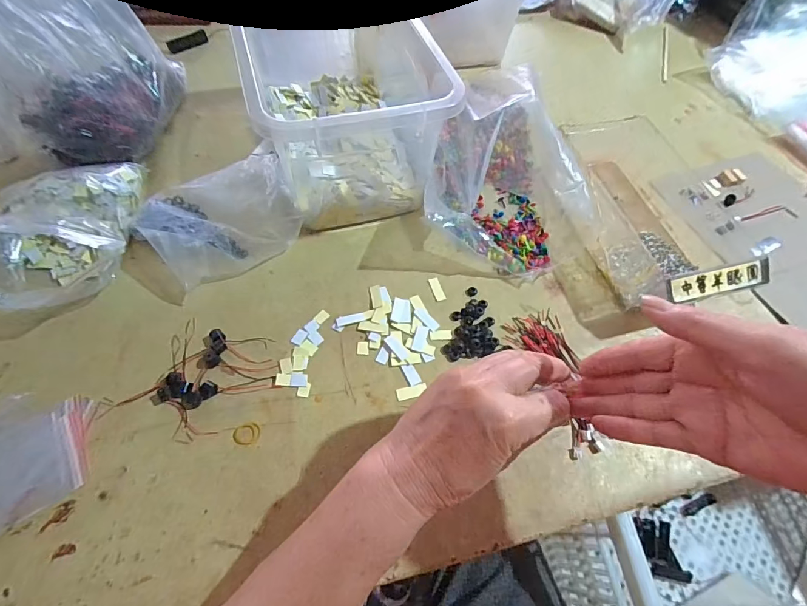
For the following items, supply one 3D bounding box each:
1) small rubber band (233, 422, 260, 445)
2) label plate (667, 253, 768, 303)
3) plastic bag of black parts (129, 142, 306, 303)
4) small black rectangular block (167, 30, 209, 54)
[{"bbox_3d":[-0.130,0.109,0.329,0.021,0.004,0.017,-17,63,-13],"label":"small rubber band"},{"bbox_3d":[0.297,-0.020,0.374,0.114,0.006,0.027,-13,92,-11],"label":"label plate"},{"bbox_3d":[-0.188,-0.094,0.411,0.152,0.055,0.123,-30,67,-19],"label":"plastic bag of black parts"},{"bbox_3d":[-0.336,-0.409,0.620,0.011,0.017,0.066,37,65,16],"label":"small black rectangular block"}]

